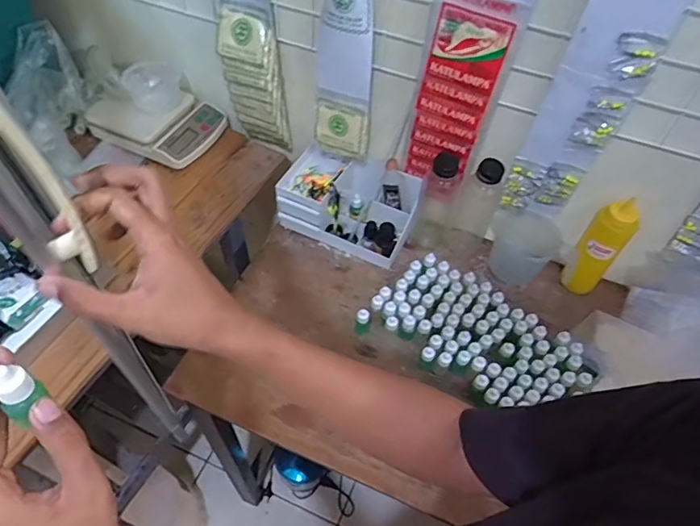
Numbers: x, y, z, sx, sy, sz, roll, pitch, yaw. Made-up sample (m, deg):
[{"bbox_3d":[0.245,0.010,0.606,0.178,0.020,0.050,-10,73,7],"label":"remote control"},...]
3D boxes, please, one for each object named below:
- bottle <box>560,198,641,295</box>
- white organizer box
[{"bbox_3d":[0.407,-0.020,0.838,0.059,0.201,0.047,29,57,17],"label":"bottle"},{"bbox_3d":[-0.003,-0.109,0.929,0.241,0.105,0.144,19,55,11],"label":"white organizer box"}]

